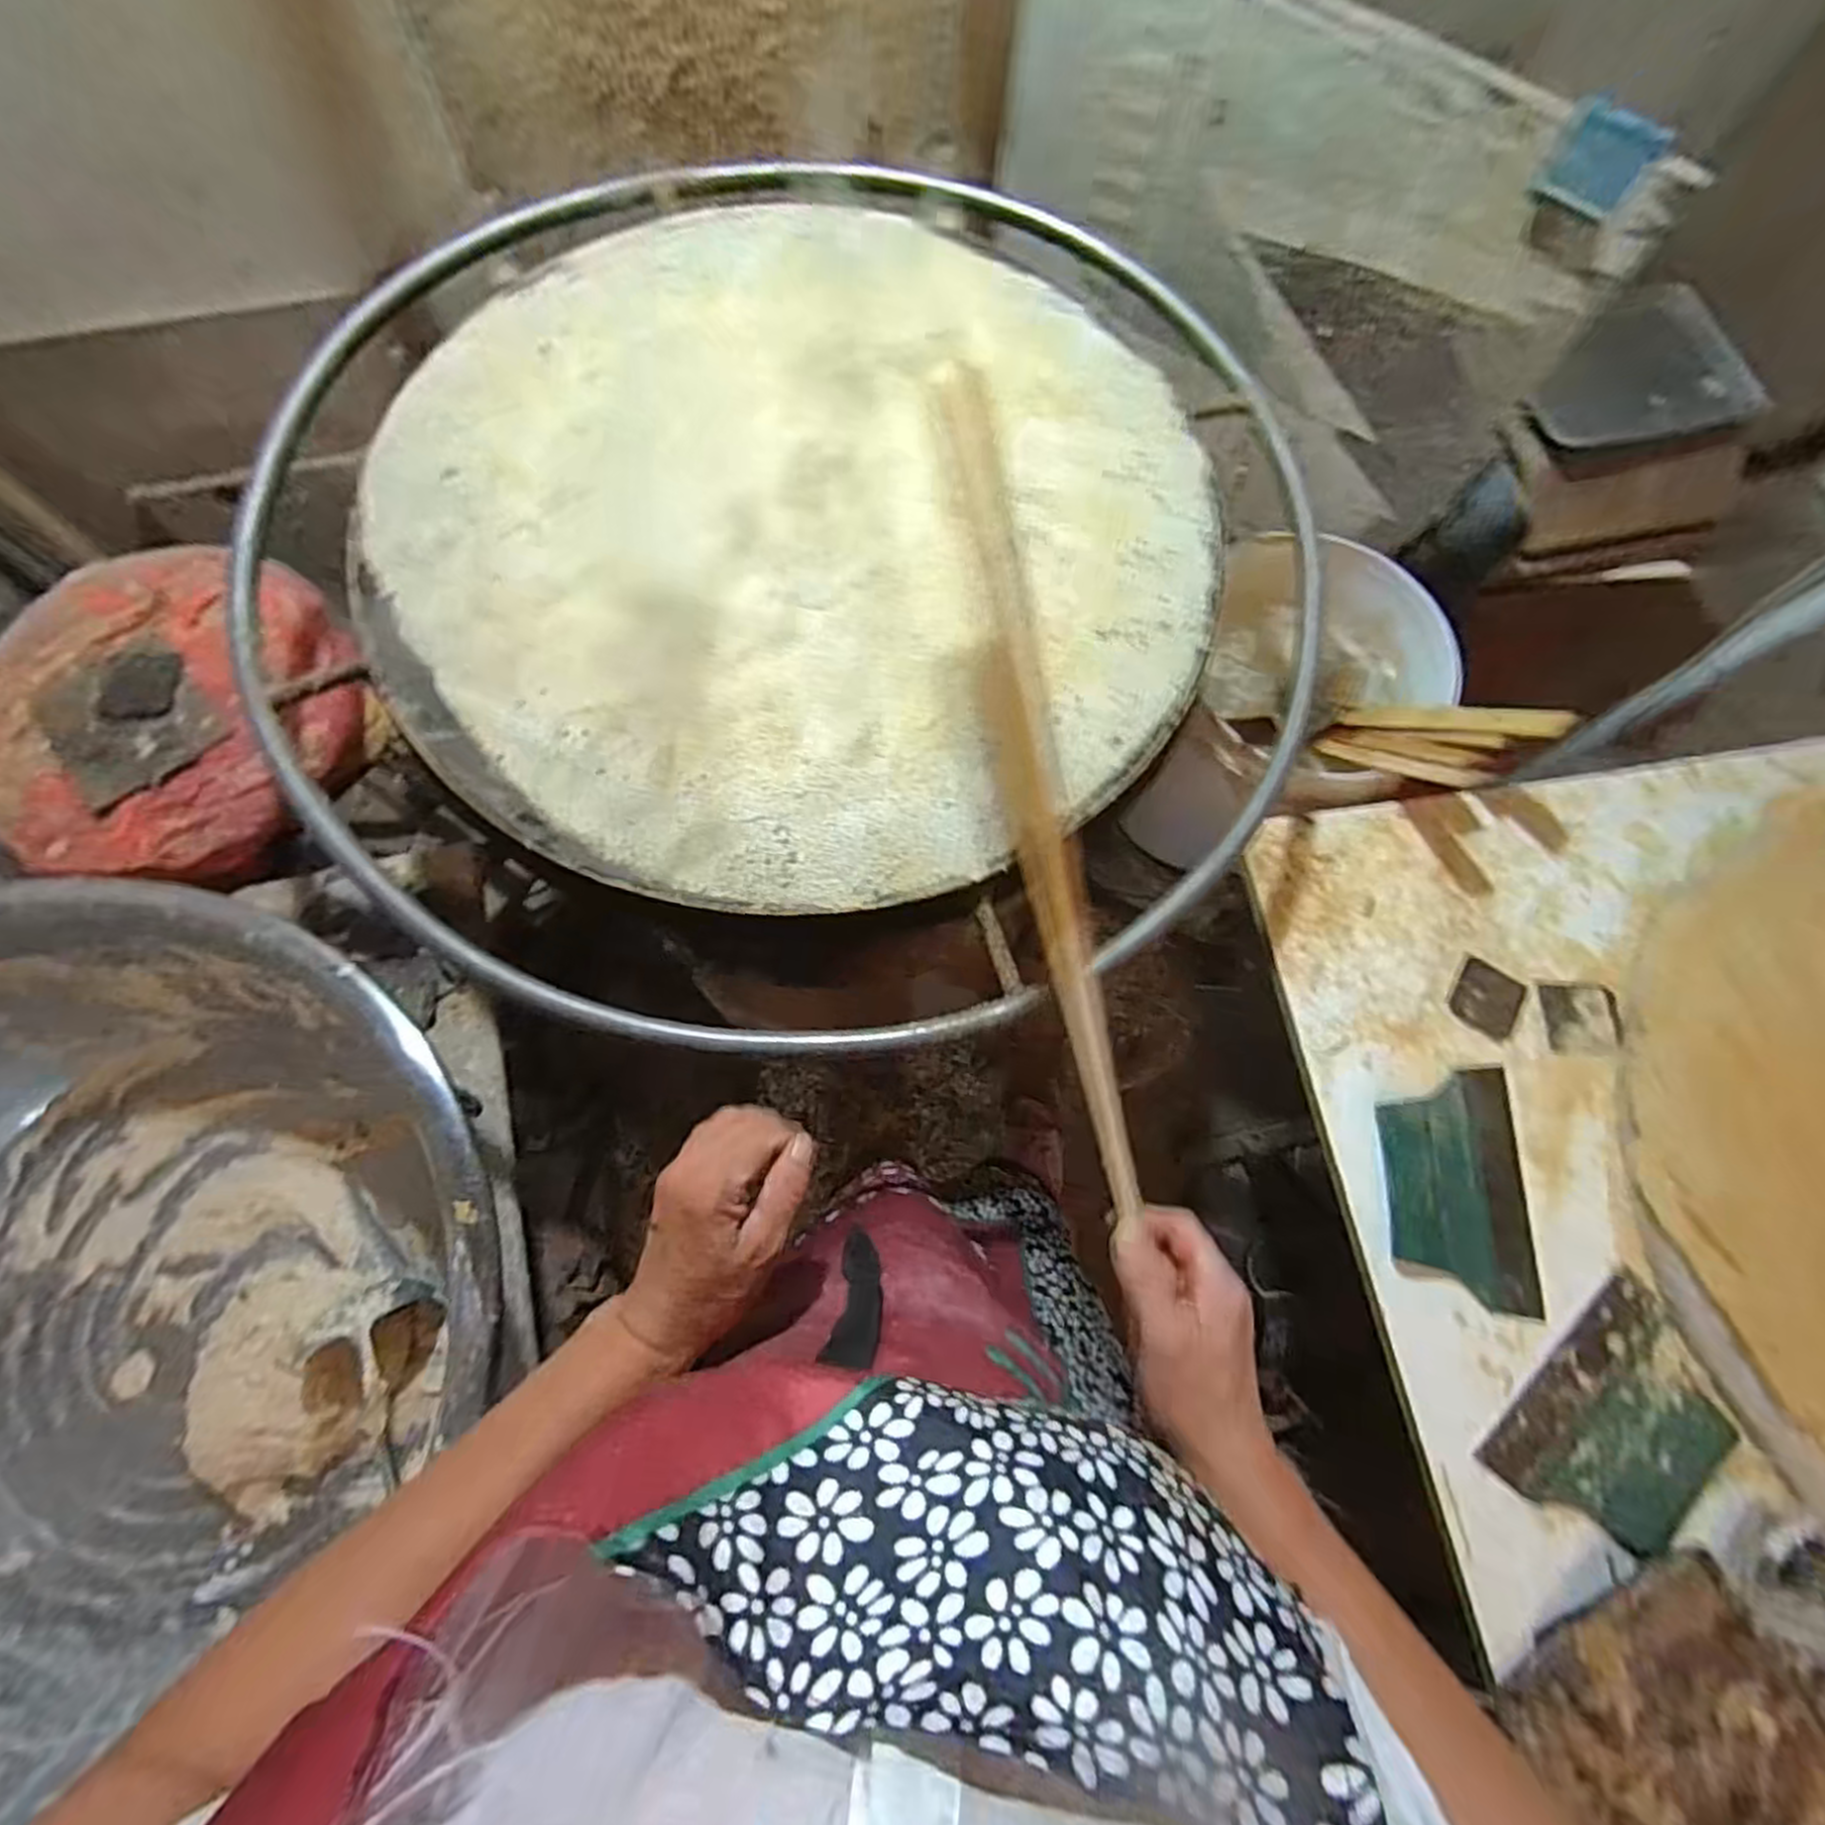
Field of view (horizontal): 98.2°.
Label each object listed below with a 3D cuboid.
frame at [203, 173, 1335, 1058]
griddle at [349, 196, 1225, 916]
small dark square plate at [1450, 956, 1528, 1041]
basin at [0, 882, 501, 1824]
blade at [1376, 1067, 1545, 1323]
[{"bbox_3d":[-0.090,-0.302,0.628,0.832,0.037,0.816,7,74,-1],"label":"frame"},{"bbox_3d":[-0.086,-0.291,0.597,0.600,0.046,0.573,1,71,-2],"label":"griddle"},{"bbox_3d":[0.510,0.077,0.700,0.059,0.009,0.055,31,73,8],"label":"small dark square plate"},{"bbox_3d":[-0.593,0.265,0.547,0.493,0.203,0.591,38,75,12],"label":"basin"},{"bbox_3d":[0.447,0.223,0.649,0.124,0.009,0.185,7,73,-7],"label":"blade"}]

